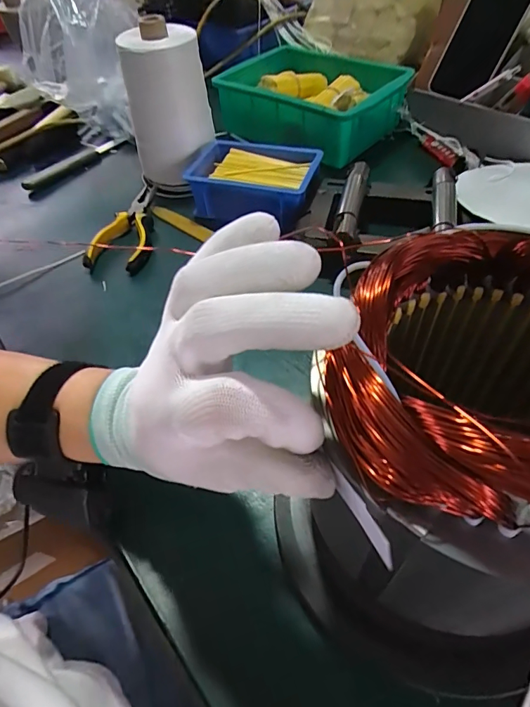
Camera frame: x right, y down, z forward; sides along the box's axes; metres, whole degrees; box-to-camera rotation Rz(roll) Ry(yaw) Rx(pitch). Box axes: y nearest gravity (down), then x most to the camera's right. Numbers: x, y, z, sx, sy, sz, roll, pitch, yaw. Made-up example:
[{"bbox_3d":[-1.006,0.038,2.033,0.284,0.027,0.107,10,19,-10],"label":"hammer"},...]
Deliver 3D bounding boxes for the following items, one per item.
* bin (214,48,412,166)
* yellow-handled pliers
[{"bbox_3d":[0.066,-0.368,0.614,0.235,0.078,0.184,32,60,27],"label":"bin"},{"bbox_3d":[-0.165,-0.153,0.502,0.072,0.025,0.154,-6,51,0],"label":"yellow-handled pliers"}]

